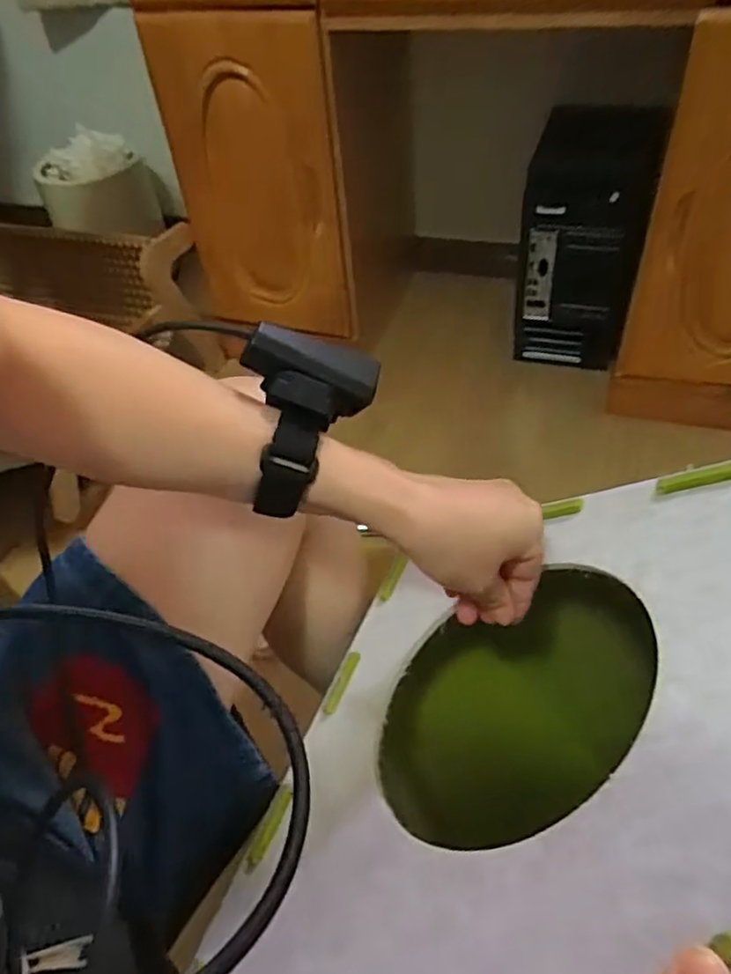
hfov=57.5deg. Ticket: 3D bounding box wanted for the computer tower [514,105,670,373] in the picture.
[{"bbox_3d":[0.363,-0.419,1.133,0.182,0.352,0.294,10,48,14],"label":"computer tower"}]

